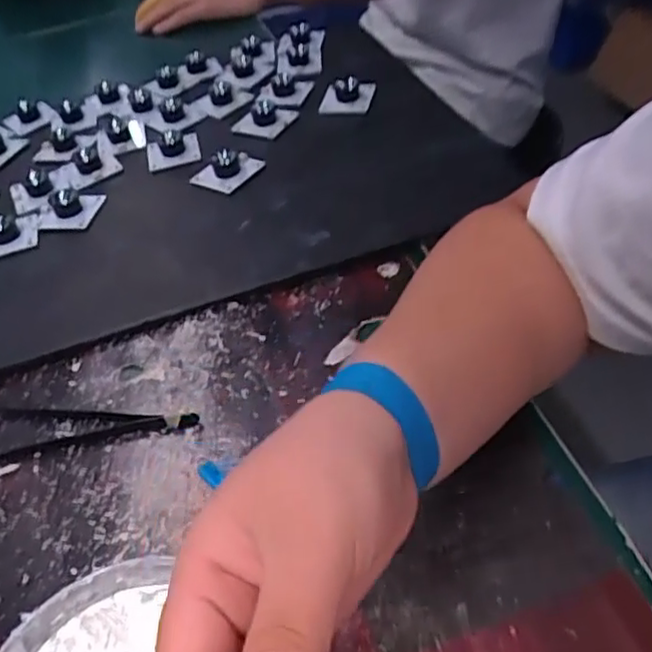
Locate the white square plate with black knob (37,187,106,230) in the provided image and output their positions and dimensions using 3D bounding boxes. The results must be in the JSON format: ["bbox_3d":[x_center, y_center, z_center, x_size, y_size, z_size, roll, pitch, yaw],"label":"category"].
[{"bbox_3d":[-0.195,-0.091,0.497,0.044,0.015,0.039,4,47,14],"label":"white square plate with black knob"}]

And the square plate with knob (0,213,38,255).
[{"bbox_3d":[-0.239,-0.075,0.485,0.043,0.020,0.047,-15,45,-5],"label":"square plate with knob"}]

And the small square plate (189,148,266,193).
[{"bbox_3d":[-0.077,-0.124,0.507,0.041,0.026,0.041,24,54,30],"label":"small square plate"}]

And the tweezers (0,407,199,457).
[{"bbox_3d":[-0.135,0.058,0.355,0.131,0.007,0.038,-2,45,9],"label":"tweezers"}]

